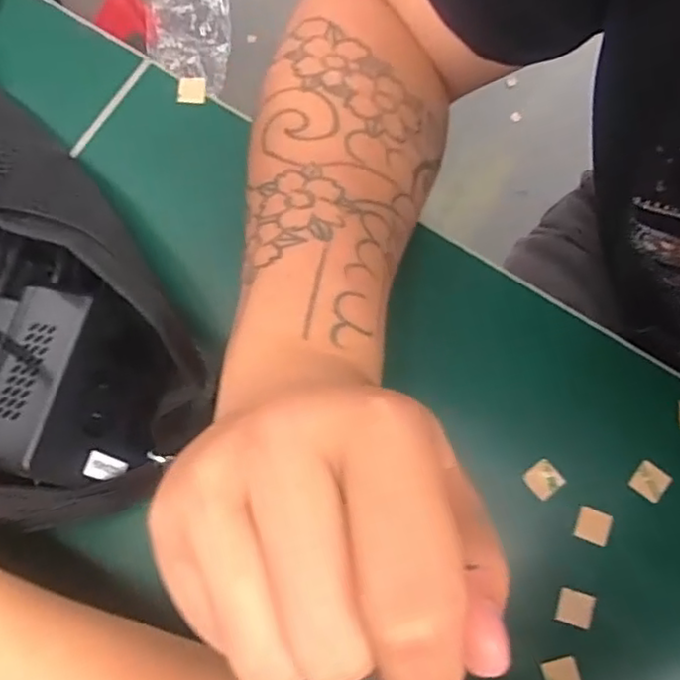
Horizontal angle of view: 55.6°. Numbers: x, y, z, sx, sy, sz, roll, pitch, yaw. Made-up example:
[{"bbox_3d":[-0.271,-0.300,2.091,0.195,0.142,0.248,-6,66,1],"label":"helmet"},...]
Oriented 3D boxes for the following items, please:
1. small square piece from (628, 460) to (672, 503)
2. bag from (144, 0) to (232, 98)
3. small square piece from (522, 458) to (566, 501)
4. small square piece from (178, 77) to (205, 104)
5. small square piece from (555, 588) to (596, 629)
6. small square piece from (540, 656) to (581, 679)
[{"bbox_3d":[0.156,0.071,0.324,0.016,0.005,0.016,36,81,7],"label":"small square piece"},{"bbox_3d":[-0.279,-0.582,1.187,0.149,0.037,0.324,-3,79,0],"label":"bag"},{"bbox_3d":[0.103,0.070,0.325,0.017,0.004,0.016,-37,81,-6],"label":"small square piece"},{"bbox_3d":[-0.085,-0.144,0.372,0.016,0.004,0.016,-5,79,0],"label":"small square piece"},{"bbox_3d":[0.113,0.129,0.310,0.015,0.007,0.016,21,80,5],"label":"small square piece"},{"bbox_3d":[0.105,0.159,0.305,0.016,0.004,0.015,-13,79,-2],"label":"small square piece"}]

